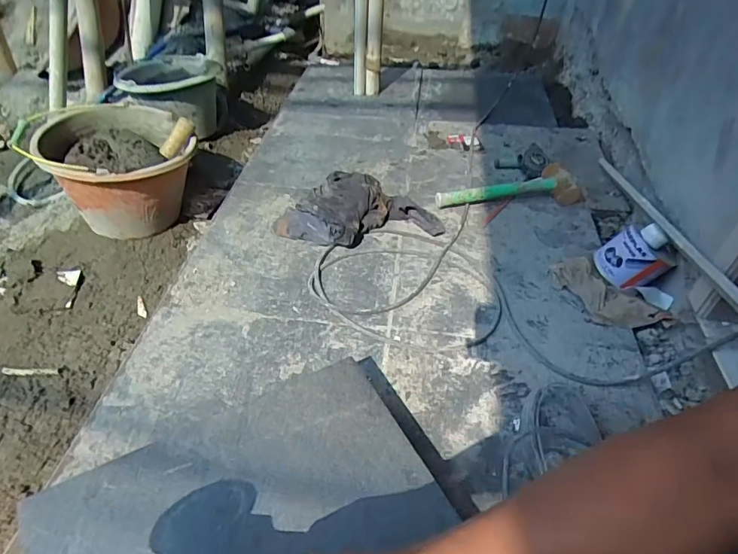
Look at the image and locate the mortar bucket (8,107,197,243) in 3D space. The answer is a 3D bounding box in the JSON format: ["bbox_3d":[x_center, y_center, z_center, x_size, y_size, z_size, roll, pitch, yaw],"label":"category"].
[{"bbox_3d":[-0.523,-0.226,1.026,0.280,0.203,0.281,0,43,0],"label":"mortar bucket"}]

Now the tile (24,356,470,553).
[{"bbox_3d":[-0.093,0.287,0.448,0.394,0.011,0.390,-20,47,-20],"label":"tile"}]

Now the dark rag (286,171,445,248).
[{"bbox_3d":[-0.027,-0.147,0.986,0.309,0.064,0.216,-11,44,-12],"label":"dark rag"}]

